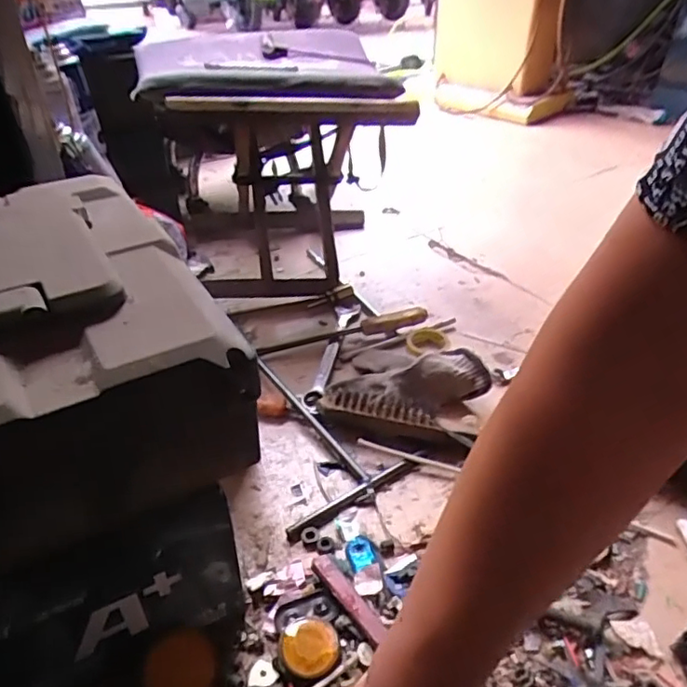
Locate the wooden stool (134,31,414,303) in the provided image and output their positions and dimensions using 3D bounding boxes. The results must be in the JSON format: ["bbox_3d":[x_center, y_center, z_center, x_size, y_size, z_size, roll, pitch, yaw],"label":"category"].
[{"bbox_3d":[-0.099,-0.278,0.901,0.326,0.331,0.295,-4,36,-6],"label":"wooden stool"}]

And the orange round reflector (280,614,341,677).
[{"bbox_3d":[-0.026,0.229,0.446,0.043,0.015,0.049,-8,36,-12],"label":"orange round reflector"}]

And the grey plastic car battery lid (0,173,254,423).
[{"bbox_3d":[-0.214,-0.050,0.383,0.201,0.031,0.280,-20,40,-26],"label":"grey plastic car battery lid"}]

